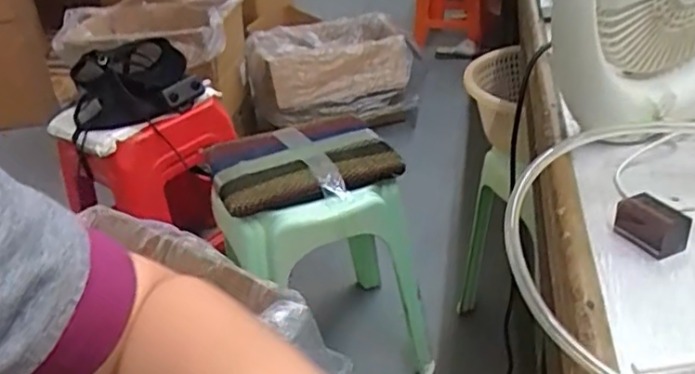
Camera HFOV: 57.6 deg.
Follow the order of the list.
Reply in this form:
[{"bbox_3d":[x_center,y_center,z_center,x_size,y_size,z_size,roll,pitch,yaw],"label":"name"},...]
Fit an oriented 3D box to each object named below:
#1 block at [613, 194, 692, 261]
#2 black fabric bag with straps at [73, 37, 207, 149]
[{"bbox_3d":[0.193,0.023,0.405,0.022,0.028,0.041,-19,32,-20],"label":"block"},{"bbox_3d":[-0.457,-0.228,1.353,0.255,0.209,0.117,-19,-5,-20],"label":"black fabric bag with straps"}]

